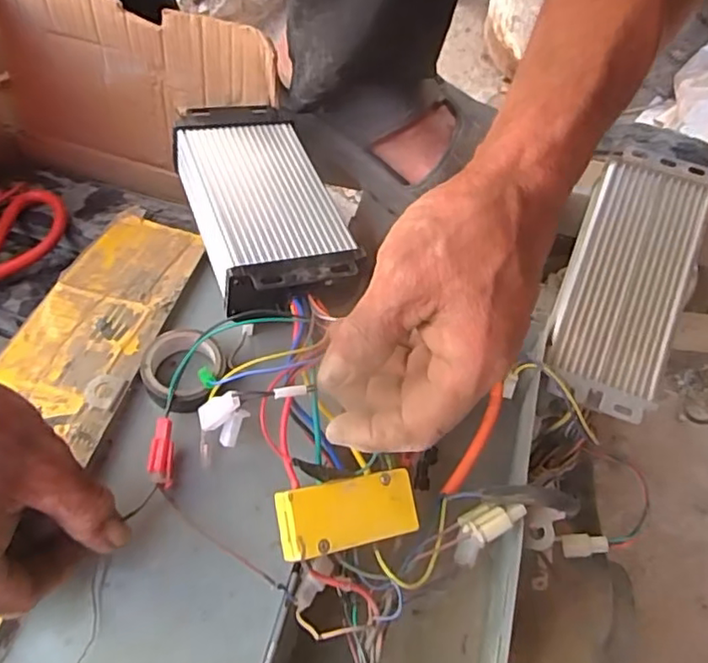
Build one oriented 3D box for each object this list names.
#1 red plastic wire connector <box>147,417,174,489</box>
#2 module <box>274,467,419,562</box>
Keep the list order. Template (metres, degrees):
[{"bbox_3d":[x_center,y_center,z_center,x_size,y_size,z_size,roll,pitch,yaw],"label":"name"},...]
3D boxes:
[{"bbox_3d":[-0.109,0.068,0.342,0.012,0.010,0.038,-3,74,-3],"label":"red plastic wire connector"},{"bbox_3d":[-0.002,0.101,0.340,0.079,0.015,0.037,-5,72,-26],"label":"module"}]

